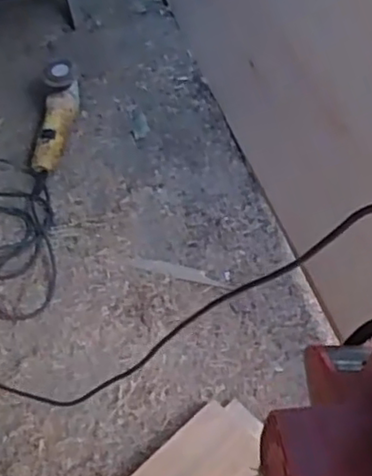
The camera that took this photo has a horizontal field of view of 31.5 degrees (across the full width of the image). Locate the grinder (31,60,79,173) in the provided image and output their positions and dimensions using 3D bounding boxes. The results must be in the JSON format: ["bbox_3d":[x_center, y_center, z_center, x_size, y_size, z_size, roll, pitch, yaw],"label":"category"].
[{"bbox_3d":[-0.314,-0.295,1.569,0.080,0.113,0.276,4,51,6],"label":"grinder"}]

